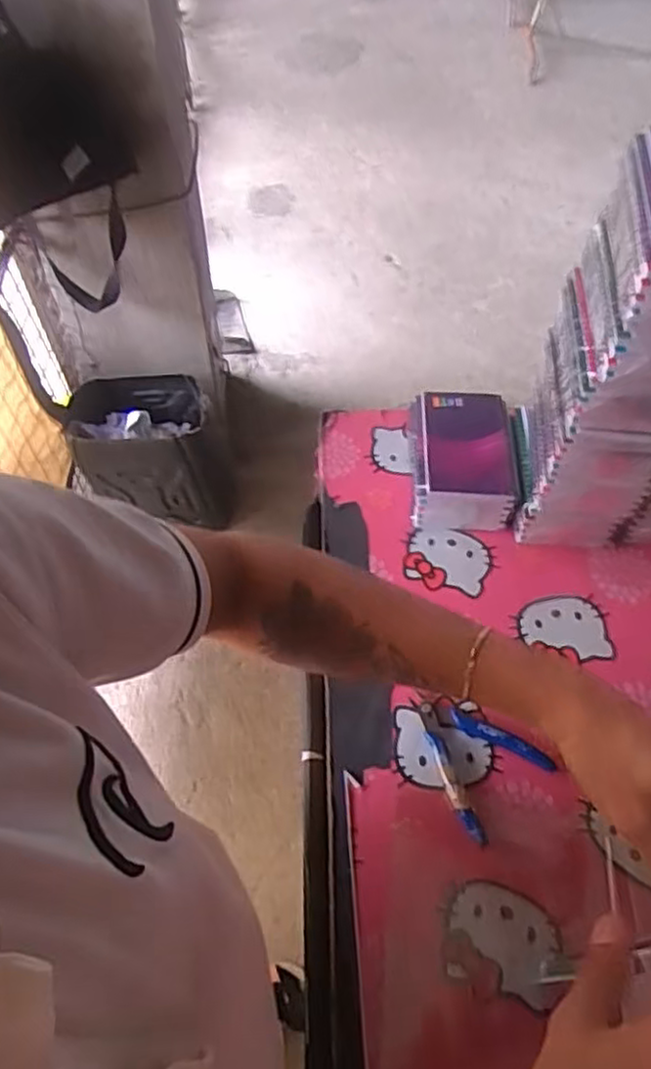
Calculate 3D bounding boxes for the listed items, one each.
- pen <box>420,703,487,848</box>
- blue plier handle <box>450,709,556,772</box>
[{"bbox_3d":[0.097,0.185,0.547,0.017,0.017,0.110,-14,58,-11],"label":"pen"},{"bbox_3d":[0.143,0.166,0.565,0.089,0.009,0.014,22,59,13],"label":"blue plier handle"}]

